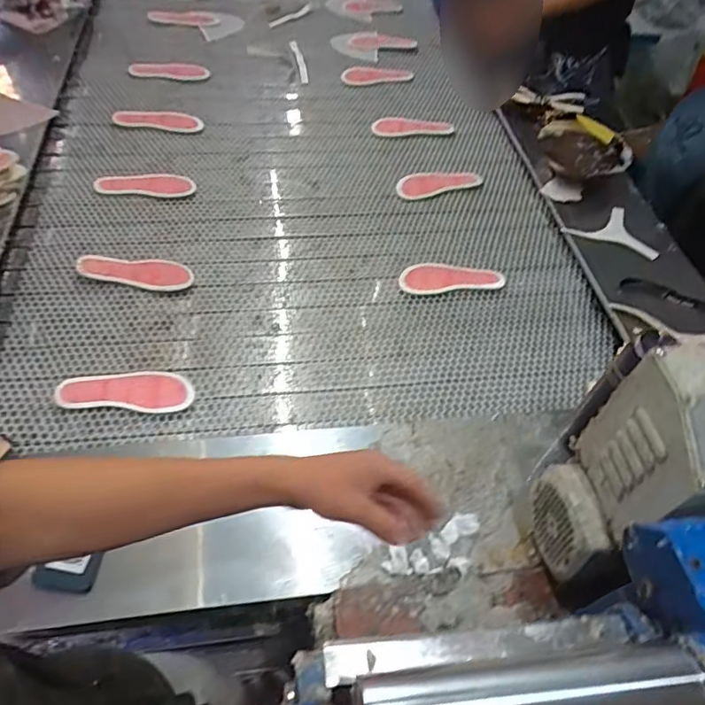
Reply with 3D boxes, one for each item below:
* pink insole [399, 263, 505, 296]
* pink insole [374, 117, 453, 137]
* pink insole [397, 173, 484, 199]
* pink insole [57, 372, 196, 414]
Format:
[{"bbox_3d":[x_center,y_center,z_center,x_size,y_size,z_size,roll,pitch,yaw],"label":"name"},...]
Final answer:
[{"bbox_3d":[0.203,-0.151,1.125,0.210,0.012,0.076,0,51,-4],"label":"pink insole"},{"bbox_3d":[0.148,-0.563,1.377,0.203,0.014,0.068,-8,60,-18],"label":"pink insole"},{"bbox_3d":[0.204,-0.388,1.267,0.199,0.019,0.071,-11,64,-11],"label":"pink insole"},{"bbox_3d":[-0.379,0.062,0.924,0.216,0.008,0.080,-1,51,-5],"label":"pink insole"}]

